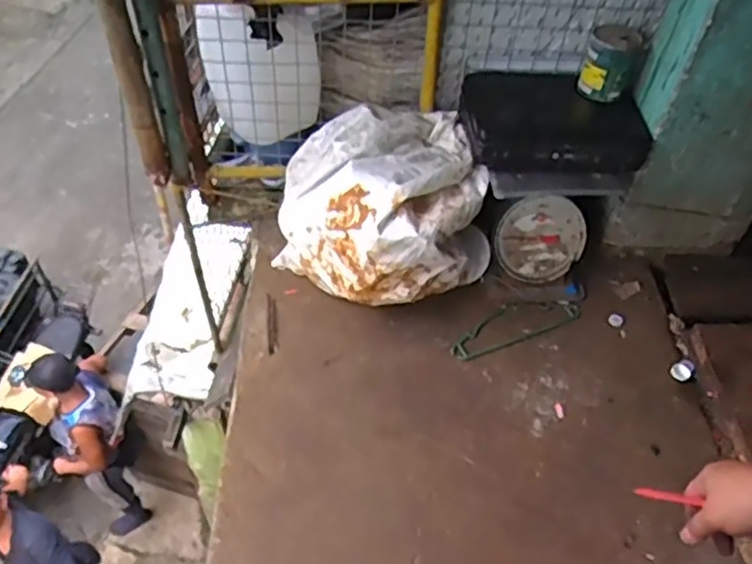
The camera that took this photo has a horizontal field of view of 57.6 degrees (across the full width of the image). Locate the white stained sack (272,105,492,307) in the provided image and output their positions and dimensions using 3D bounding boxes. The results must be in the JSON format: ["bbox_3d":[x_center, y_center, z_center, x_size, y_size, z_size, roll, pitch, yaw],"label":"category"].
[{"bbox_3d":[0.023,-0.181,1.639,0.501,0.283,0.431,-1,49,-6],"label":"white stained sack"}]

